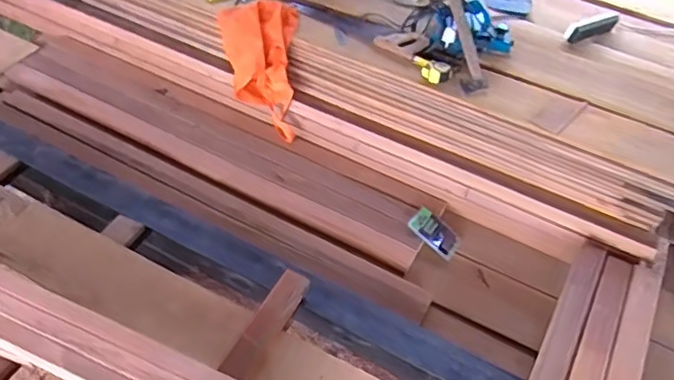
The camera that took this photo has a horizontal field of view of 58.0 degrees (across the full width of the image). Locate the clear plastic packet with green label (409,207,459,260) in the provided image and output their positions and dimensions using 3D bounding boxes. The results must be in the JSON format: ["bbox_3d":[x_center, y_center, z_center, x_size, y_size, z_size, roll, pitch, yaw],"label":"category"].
[{"bbox_3d":[0.293,0.123,1.802,0.157,0.020,0.101,41,56,4],"label":"clear plastic packet with green label"}]

